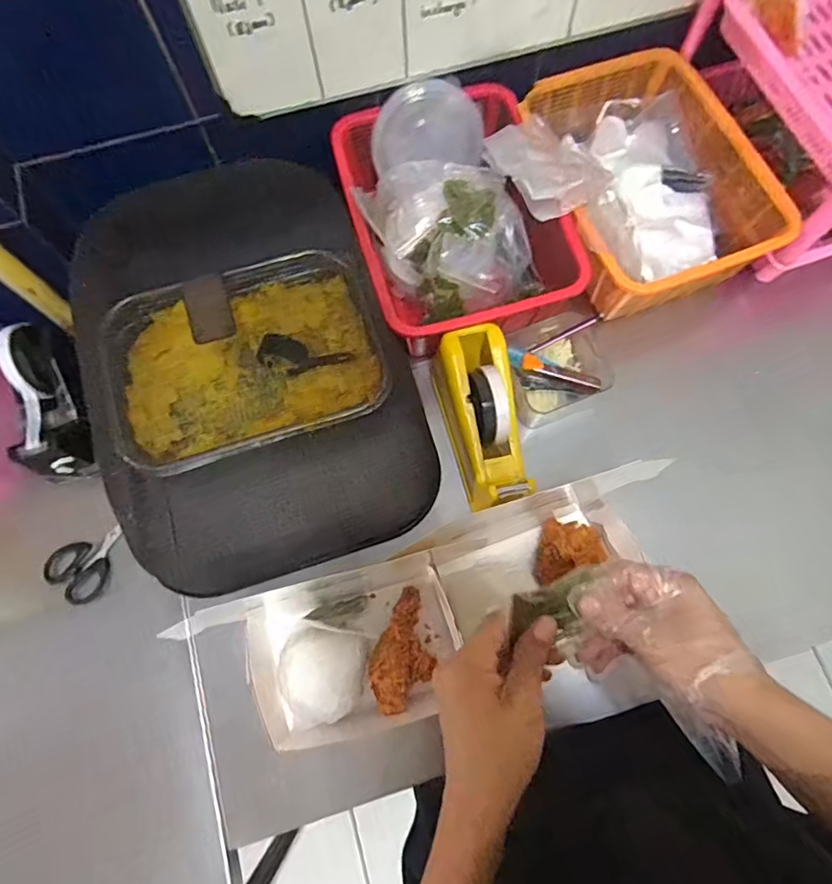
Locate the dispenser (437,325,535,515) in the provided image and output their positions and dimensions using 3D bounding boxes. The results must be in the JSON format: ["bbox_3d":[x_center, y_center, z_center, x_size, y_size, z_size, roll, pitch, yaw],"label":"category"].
[{"bbox_3d":[0.069,-0.020,0.550,0.078,0.094,0.181,-7,73,-1],"label":"dispenser"}]

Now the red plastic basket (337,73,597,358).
[{"bbox_3d":[0.040,-0.262,0.619,0.224,0.112,0.303,-19,74,-5],"label":"red plastic basket"}]

